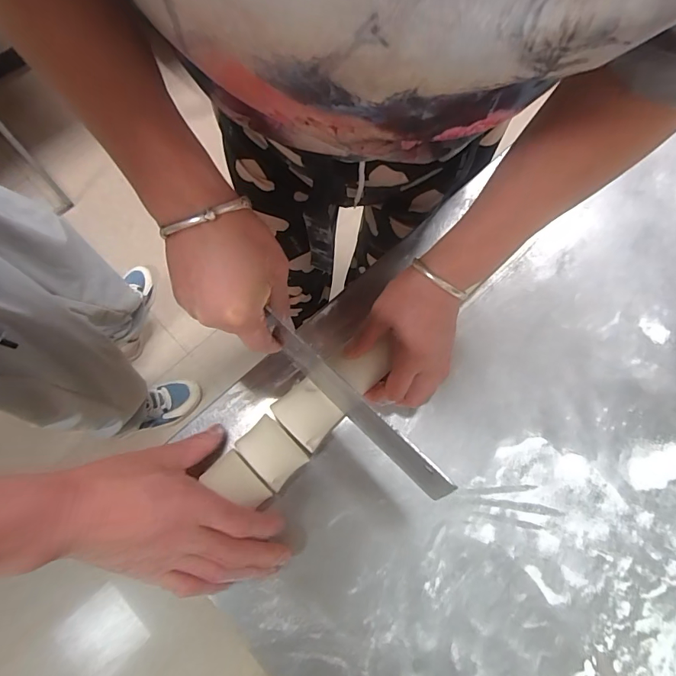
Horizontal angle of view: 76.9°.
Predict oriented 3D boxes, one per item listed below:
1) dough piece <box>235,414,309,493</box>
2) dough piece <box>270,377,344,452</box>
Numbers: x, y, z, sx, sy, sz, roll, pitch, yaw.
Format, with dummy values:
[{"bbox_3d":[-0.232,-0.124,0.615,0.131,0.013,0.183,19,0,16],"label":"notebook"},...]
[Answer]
[{"bbox_3d":[-0.060,0.103,0.384,0.039,0.032,0.054,-42,77,-13],"label":"dough piece"},{"bbox_3d":[-0.028,0.070,0.391,0.052,0.037,0.044,43,76,12],"label":"dough piece"}]

